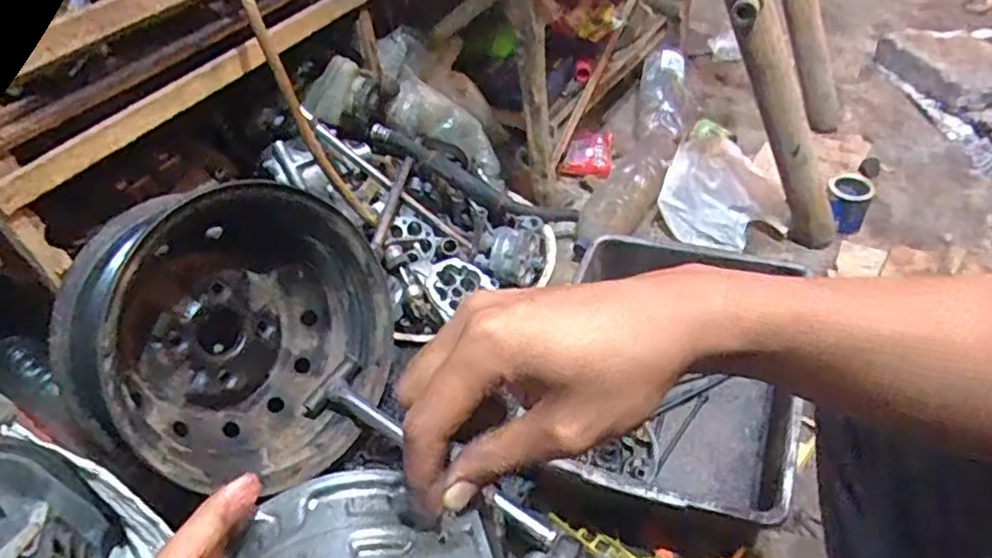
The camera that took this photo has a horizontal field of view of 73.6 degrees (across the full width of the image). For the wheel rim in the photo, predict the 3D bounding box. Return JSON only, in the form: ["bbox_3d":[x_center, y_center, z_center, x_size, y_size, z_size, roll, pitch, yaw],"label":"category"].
[{"bbox_3d":[-0.307,0.067,0.804,0.150,0.354,0.349,-2,37,45],"label":"wheel rim"}]

